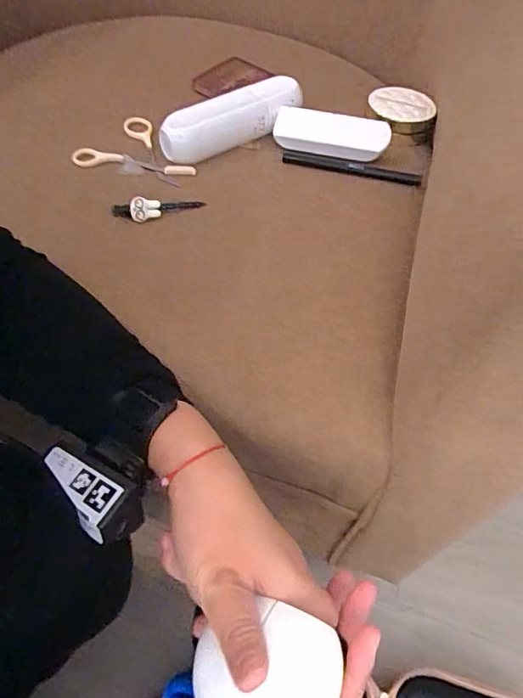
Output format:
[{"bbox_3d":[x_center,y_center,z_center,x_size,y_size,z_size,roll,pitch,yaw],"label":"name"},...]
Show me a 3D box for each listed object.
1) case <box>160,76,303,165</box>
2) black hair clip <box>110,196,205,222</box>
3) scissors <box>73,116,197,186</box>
[{"bbox_3d":[-0.029,-0.239,0.500,0.158,0.039,0.044,-28,60,-21],"label":"case"},{"bbox_3d":[-0.094,-0.132,0.438,0.082,0.018,0.015,-13,56,-12],"label":"black hair clip"},{"bbox_3d":[-0.123,-0.209,0.499,0.119,0.012,0.083,12,55,5],"label":"scissors"}]

